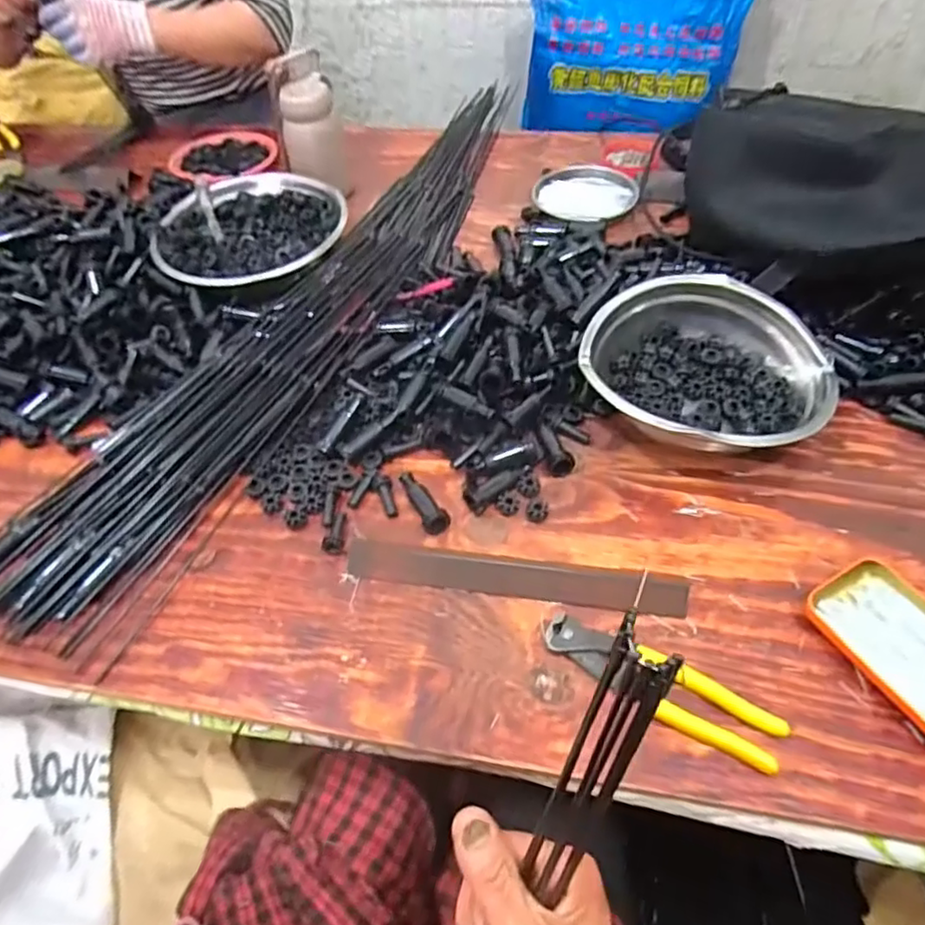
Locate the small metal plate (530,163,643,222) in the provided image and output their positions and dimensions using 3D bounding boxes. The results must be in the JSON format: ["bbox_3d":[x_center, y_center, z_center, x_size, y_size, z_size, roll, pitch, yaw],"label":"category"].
[{"bbox_3d":[0.156,-0.358,0.854,0.127,0.033,0.120,-3,51,3],"label":"small metal plate"}]

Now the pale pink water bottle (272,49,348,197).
[{"bbox_3d":[-0.204,-0.446,0.859,0.080,0.156,0.103,-13,51,-5],"label":"pale pink water bottle"}]

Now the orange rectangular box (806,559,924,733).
[{"bbox_3d":[0.316,0.134,0.438,0.077,0.019,0.141,-27,53,-15],"label":"orange rectangular box"}]

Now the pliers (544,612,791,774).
[{"bbox_3d":[0.133,0.152,0.433,0.161,0.014,0.041,24,57,23],"label":"pliers"}]

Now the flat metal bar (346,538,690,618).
[{"bbox_3d":[0.039,0.089,0.503,0.262,0.010,0.036,5,52,10],"label":"flat metal bar"}]

